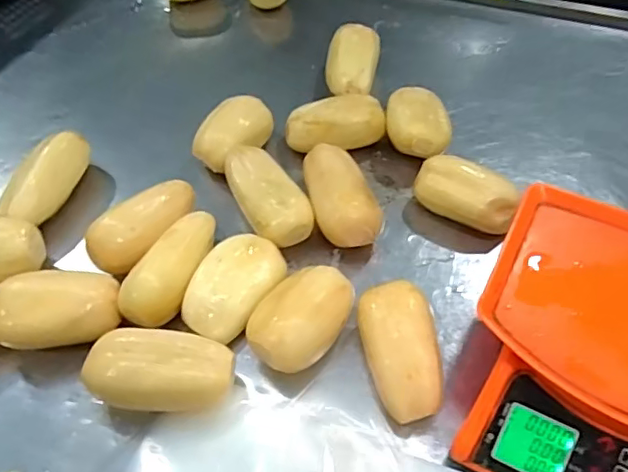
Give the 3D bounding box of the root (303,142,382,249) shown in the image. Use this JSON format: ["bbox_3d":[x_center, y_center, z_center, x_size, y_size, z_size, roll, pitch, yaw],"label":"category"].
[{"bbox_3d":[0.034,-0.051,0.717,0.079,0.066,0.158,-11,52,-6],"label":"root"}]

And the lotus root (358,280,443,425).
[{"bbox_3d":[0.089,0.118,0.579,0.077,0.067,0.140,-8,50,-3],"label":"lotus root"}]

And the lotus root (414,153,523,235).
[{"bbox_3d":[0.189,-0.050,0.714,0.127,0.059,0.063,22,55,20],"label":"lotus root"}]

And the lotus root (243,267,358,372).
[{"bbox_3d":[-0.013,0.093,0.613,0.127,0.066,0.083,-38,60,-25],"label":"lotus root"}]

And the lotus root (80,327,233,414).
[{"bbox_3d":[-0.155,0.139,0.578,0.148,0.070,0.079,4,52,5],"label":"lotus root"}]

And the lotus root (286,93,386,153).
[{"bbox_3d":[0.030,-0.156,0.812,0.142,0.057,0.090,1,52,3],"label":"lotus root"}]

